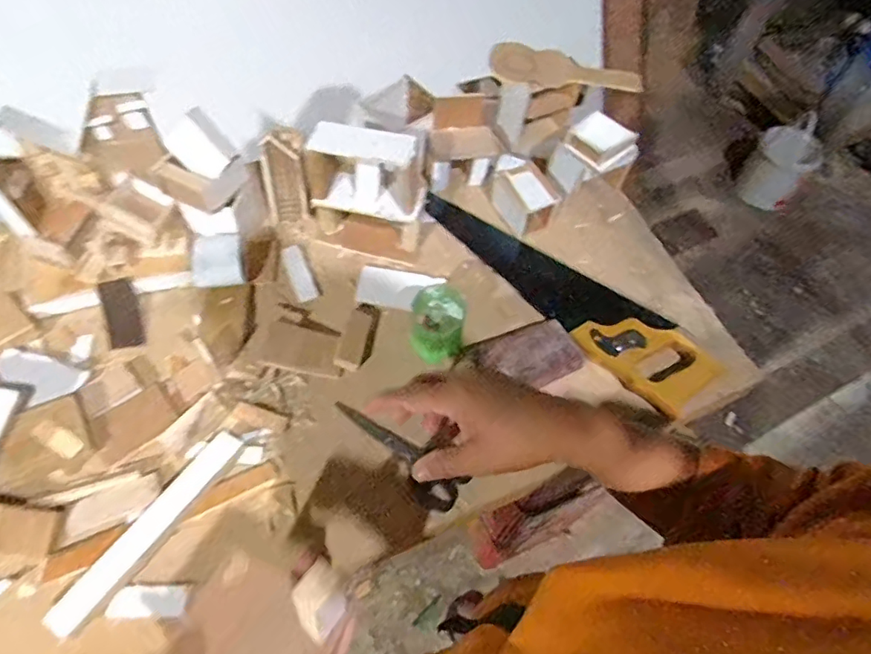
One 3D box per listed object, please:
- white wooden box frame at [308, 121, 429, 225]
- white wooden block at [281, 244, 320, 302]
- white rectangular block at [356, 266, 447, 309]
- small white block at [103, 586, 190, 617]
[{"bbox_3d":[-0.073,-0.170,0.621,0.126,0.086,0.053,15,59,6],"label":"white wooden box frame"},{"bbox_3d":[-0.161,-0.064,0.672,0.024,0.006,0.082,-20,62,-15],"label":"white wooden block"},{"bbox_3d":[-0.043,-0.048,0.672,0.095,0.012,0.053,12,59,4],"label":"white rectangular block"},{"bbox_3d":[-0.248,0.237,0.486,0.062,0.007,0.024,1,59,-3],"label":"small white block"}]

